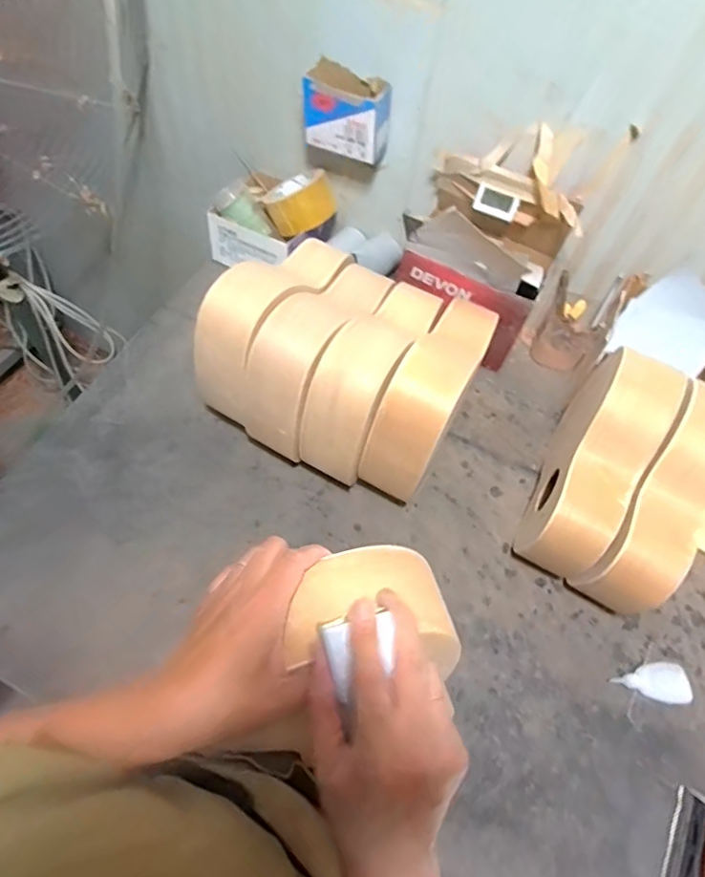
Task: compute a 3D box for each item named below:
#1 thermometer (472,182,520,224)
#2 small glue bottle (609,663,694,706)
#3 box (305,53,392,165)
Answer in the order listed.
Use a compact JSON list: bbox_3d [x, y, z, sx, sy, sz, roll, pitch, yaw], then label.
[{"bbox_3d":[0.199,-0.325,0.730,0.058,0.036,0.015,24,39,9],"label":"thermometer"},{"bbox_3d":[0.347,0.284,0.616,0.087,0.016,0.044,3,60,-3],"label":"small glue bottle"},{"bbox_3d":[-0.006,-0.447,0.734,0.113,0.090,0.066,23,61,8],"label":"box"}]

